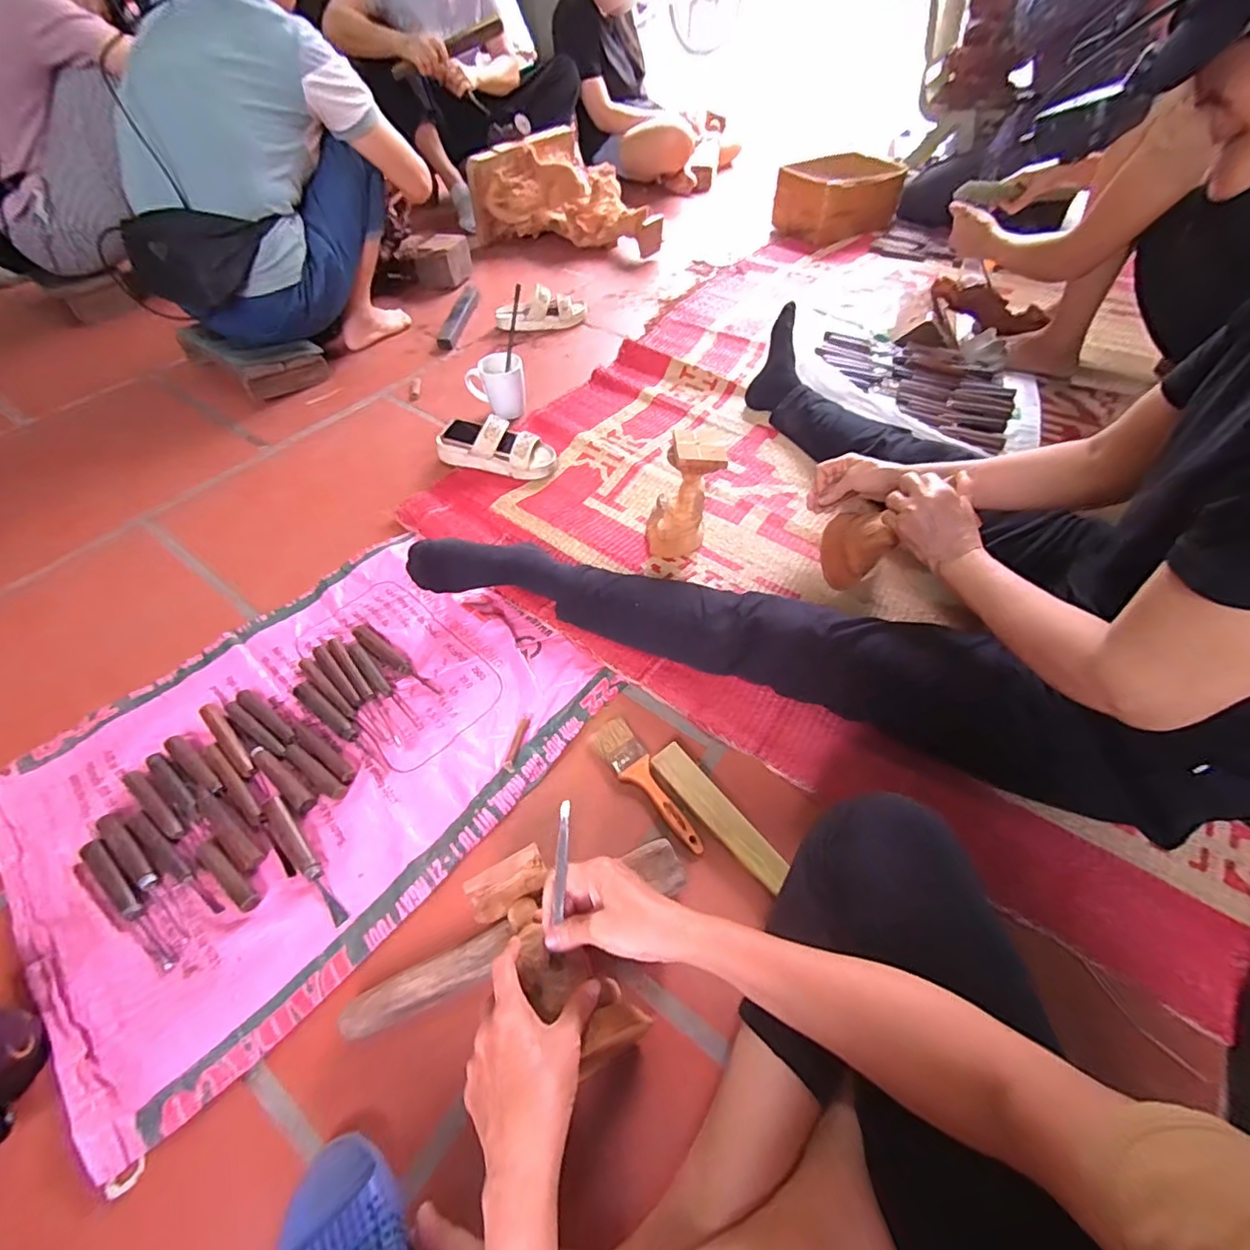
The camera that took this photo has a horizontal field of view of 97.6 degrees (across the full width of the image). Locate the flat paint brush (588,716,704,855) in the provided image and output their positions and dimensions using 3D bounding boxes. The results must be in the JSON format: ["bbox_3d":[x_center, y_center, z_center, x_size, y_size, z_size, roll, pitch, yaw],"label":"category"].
[{"bbox_3d":[0.027,0.183,0.636,0.048,0.010,0.181,-30,57,-20],"label":"flat paint brush"}]

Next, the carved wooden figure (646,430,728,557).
[{"bbox_3d":[0.088,-0.189,0.826,0.106,0.177,0.094,1,52,2],"label":"carved wooden figure"}]

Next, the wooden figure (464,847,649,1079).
[{"bbox_3d":[-0.061,0.284,0.479,0.070,0.073,0.184,-36,60,-24],"label":"wooden figure"}]

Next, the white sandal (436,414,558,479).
[{"bbox_3d":[-0.233,-0.329,0.999,0.215,0.069,0.086,15,54,12],"label":"white sandal"}]

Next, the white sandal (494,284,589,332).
[{"bbox_3d":[-0.208,-0.785,1.352,0.219,0.070,0.076,-3,52,-2],"label":"white sandal"}]

